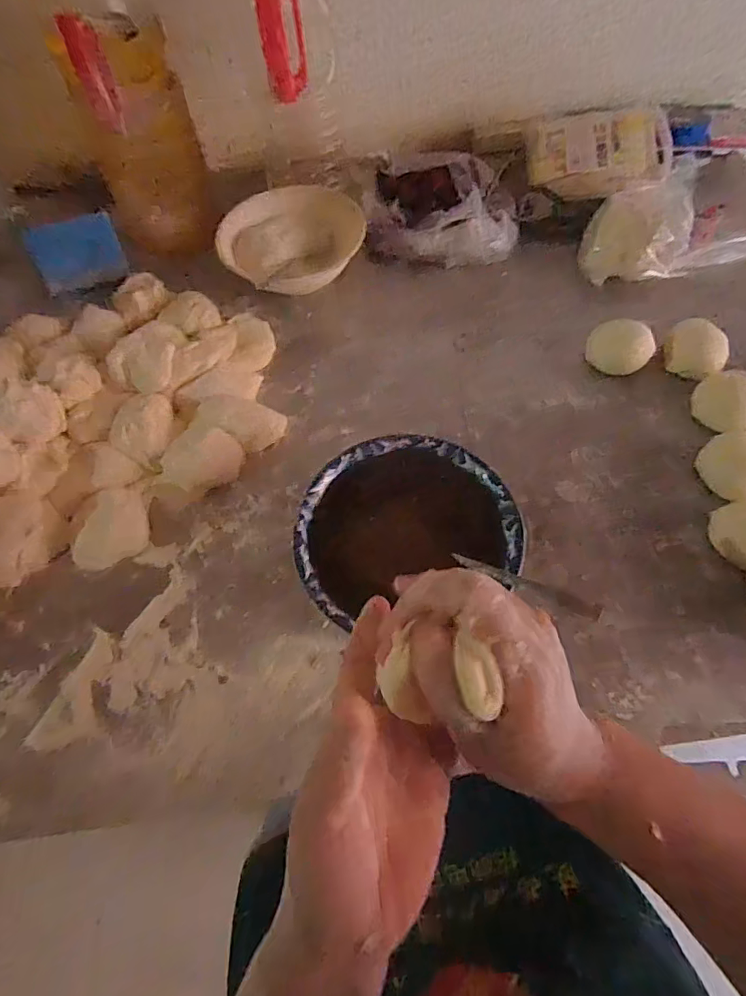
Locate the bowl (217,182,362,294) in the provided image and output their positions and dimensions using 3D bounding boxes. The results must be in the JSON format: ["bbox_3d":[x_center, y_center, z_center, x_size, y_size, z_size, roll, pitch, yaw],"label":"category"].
[{"bbox_3d":[-0.094,-0.297,0.595,0.170,0.062,0.141,-14,62,-5],"label":"bowl"}]

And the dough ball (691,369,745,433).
[{"bbox_3d":[0.336,-0.088,0.473,0.060,0.035,0.059,-1,62,2],"label":"dough ball"}]

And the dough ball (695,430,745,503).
[{"bbox_3d":[0.323,-0.027,0.444,0.058,0.029,0.062,-1,62,2],"label":"dough ball"}]

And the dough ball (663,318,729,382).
[{"bbox_3d":[0.331,-0.151,0.512,0.058,0.049,0.058,-1,62,2],"label":"dough ball"}]

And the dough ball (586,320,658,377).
[{"bbox_3d":[0.252,-0.150,0.507,0.064,0.039,0.051,17,64,12],"label":"dough ball"}]

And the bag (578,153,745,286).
[{"bbox_3d":[0.369,-0.313,0.571,0.252,0.090,0.108,-13,62,-4],"label":"bag"}]

